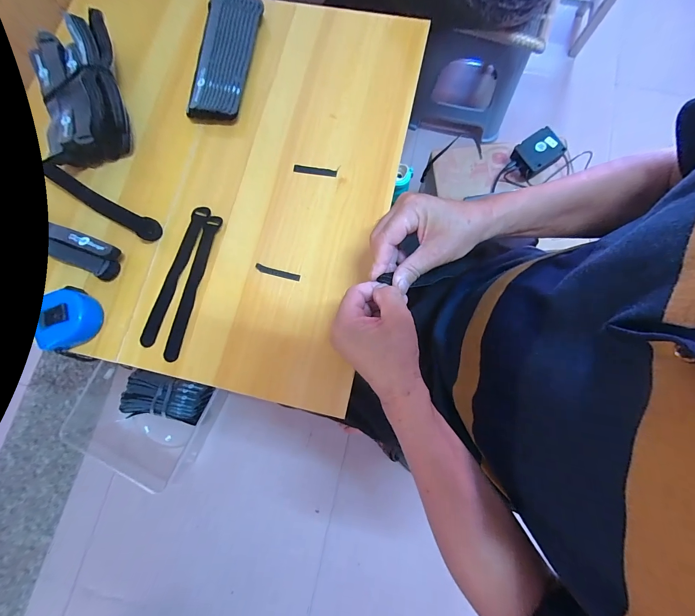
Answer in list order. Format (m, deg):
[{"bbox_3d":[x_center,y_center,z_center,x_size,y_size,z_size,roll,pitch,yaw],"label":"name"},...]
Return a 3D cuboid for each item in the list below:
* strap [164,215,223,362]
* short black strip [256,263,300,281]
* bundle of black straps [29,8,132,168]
[{"bbox_3d":[-0.210,-0.030,0.412,0.023,0.011,0.200,14,80,3],"label":"strap"},{"bbox_3d":[-0.093,-0.047,0.403,0.061,0.004,0.010,16,80,3],"label":"short black strip"},{"bbox_3d":[-0.378,-0.309,0.436,0.106,0.049,0.221,-17,79,-3],"label":"bundle of black straps"}]

